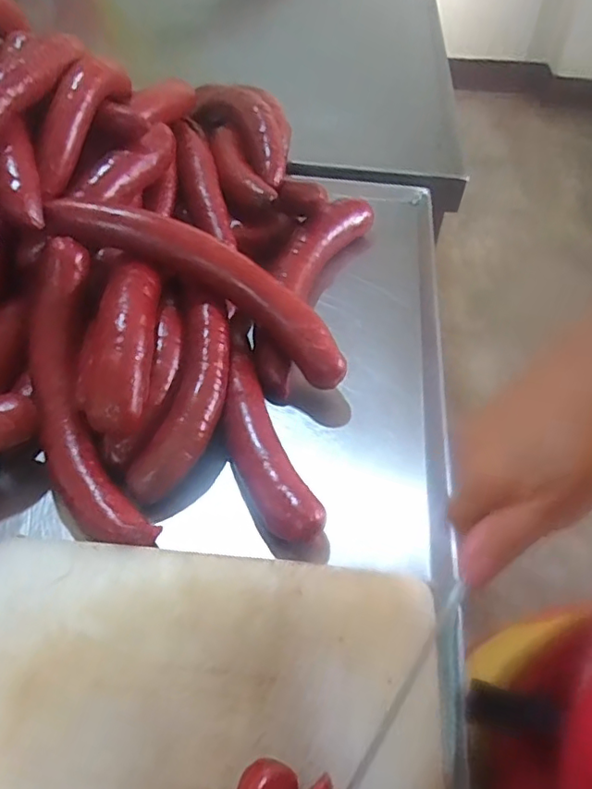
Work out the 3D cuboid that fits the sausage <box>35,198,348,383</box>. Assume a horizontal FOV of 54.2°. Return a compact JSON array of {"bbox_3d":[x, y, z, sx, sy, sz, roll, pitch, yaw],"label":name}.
[{"bbox_3d":[-0.070,-0.094,0.469,0.257,0.036,0.051,30,52,-5],"label":"sausage"}]

